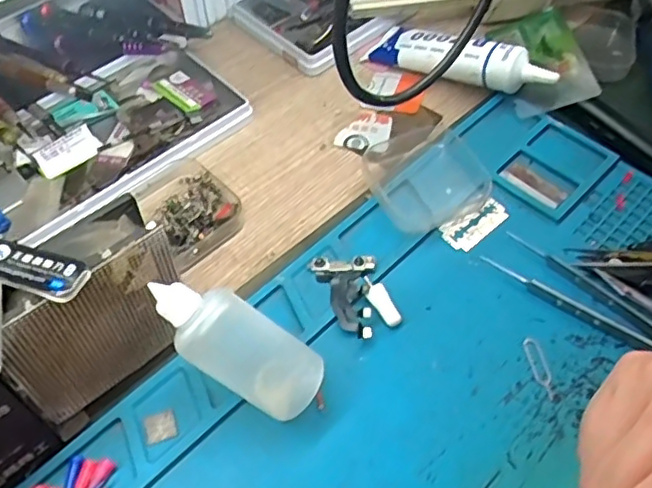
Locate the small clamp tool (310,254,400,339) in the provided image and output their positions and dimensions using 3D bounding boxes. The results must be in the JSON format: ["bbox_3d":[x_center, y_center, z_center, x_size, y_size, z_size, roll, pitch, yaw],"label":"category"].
[{"bbox_3d":[0.016,0.025,0.332,0.030,0.009,0.052,-19,57,-15],"label":"small clamp tool"}]

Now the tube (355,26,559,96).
[{"bbox_3d":[0.091,-0.130,0.438,0.138,0.027,0.037,23,56,32],"label":"tube"}]

